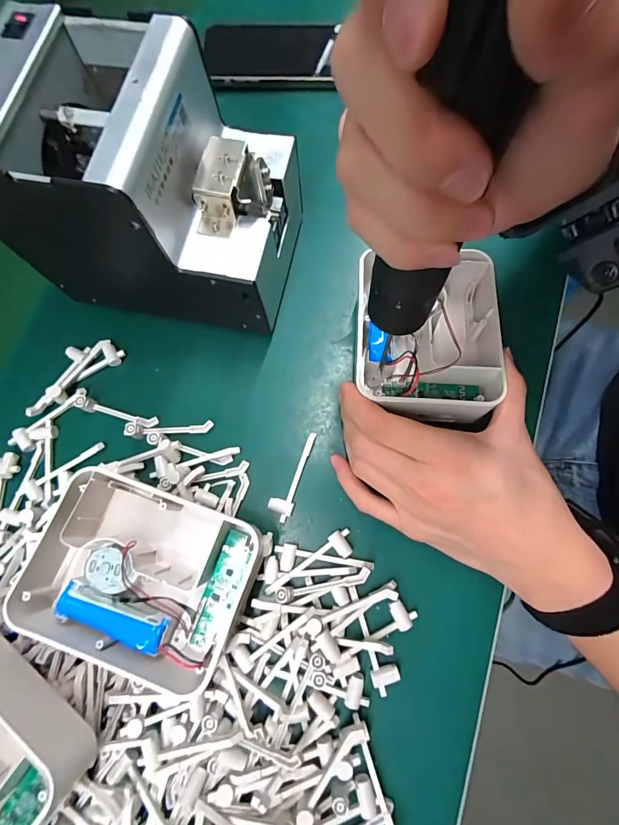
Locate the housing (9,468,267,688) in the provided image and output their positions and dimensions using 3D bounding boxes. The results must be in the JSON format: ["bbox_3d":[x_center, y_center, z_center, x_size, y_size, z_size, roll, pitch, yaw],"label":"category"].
[{"bbox_3d":[-0.112,0.100,0.252,0.144,0.055,0.095,18,75,7],"label":"housing"}]

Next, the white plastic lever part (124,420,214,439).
[{"bbox_3d":[-0.110,0.012,0.302,0.064,0.013,0.010,-5,74,0],"label":"white plastic lever part"}]

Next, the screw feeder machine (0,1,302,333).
[{"bbox_3d":[-0.104,-0.158,0.279,0.180,0.147,0.128,10,76,7],"label":"screw feeder machine"}]

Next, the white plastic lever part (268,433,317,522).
[{"bbox_3d":[-0.013,0.047,0.293,0.018,0.007,0.069,17,75,7],"label":"white plastic lever part"}]

